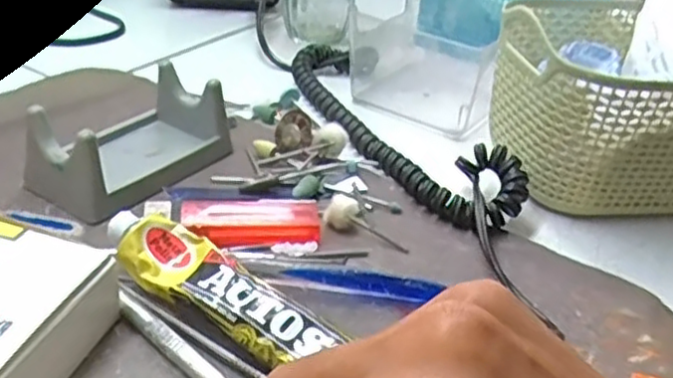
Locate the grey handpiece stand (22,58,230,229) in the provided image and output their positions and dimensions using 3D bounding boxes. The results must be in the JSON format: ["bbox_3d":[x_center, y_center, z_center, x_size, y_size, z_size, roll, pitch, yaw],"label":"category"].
[{"bbox_3d":[-0.105,-0.028,0.358,0.058,0.038,0.094,20,34,22],"label":"grey handpiece stand"}]

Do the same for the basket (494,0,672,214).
[{"bbox_3d":[0.174,-0.048,0.396,0.172,0.085,0.123,1,32,-8],"label":"basket"}]

